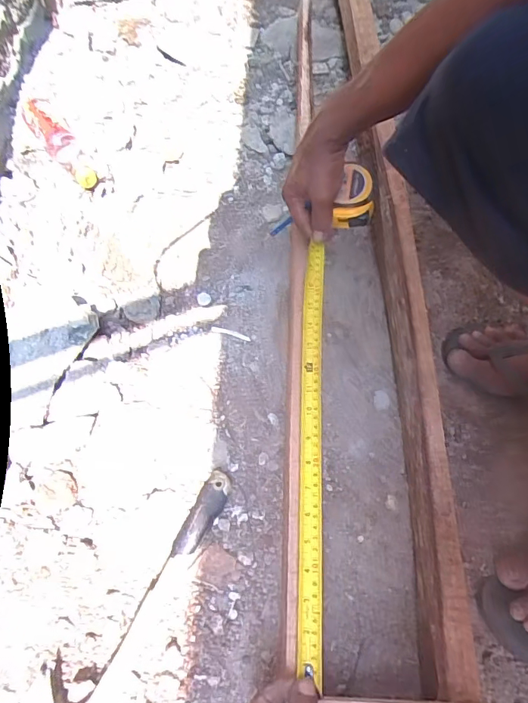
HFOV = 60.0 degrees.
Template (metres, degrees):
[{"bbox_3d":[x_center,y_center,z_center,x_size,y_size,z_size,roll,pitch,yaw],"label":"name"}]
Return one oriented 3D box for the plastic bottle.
[{"bbox_3d":[-0.330,-0.339,0.739,0.049,0.051,0.181,-37,88,-17],"label":"plastic bottle"}]

